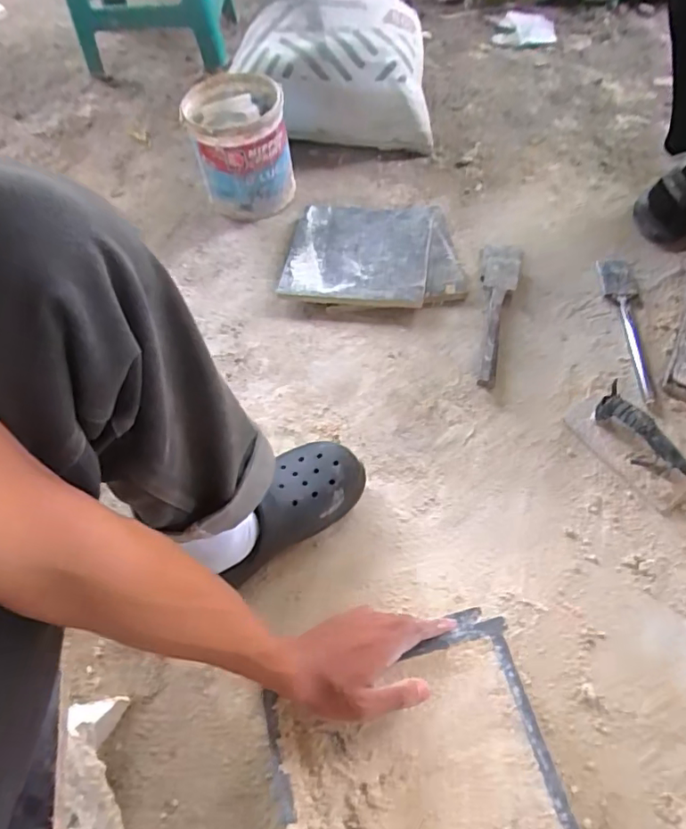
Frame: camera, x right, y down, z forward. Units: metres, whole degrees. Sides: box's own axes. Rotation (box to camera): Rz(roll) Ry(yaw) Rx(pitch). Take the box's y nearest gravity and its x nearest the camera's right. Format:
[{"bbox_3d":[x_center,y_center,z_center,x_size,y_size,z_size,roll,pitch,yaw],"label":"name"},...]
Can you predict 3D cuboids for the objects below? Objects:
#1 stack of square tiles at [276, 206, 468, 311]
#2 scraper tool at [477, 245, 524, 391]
[{"bbox_3d":[0.050,-0.296,0.982,0.323,0.033,0.276,-3,58,0],"label":"stack of square tiles"},{"bbox_3d":[0.249,-0.173,0.896,0.066,0.035,0.306,13,59,10],"label":"scraper tool"}]

